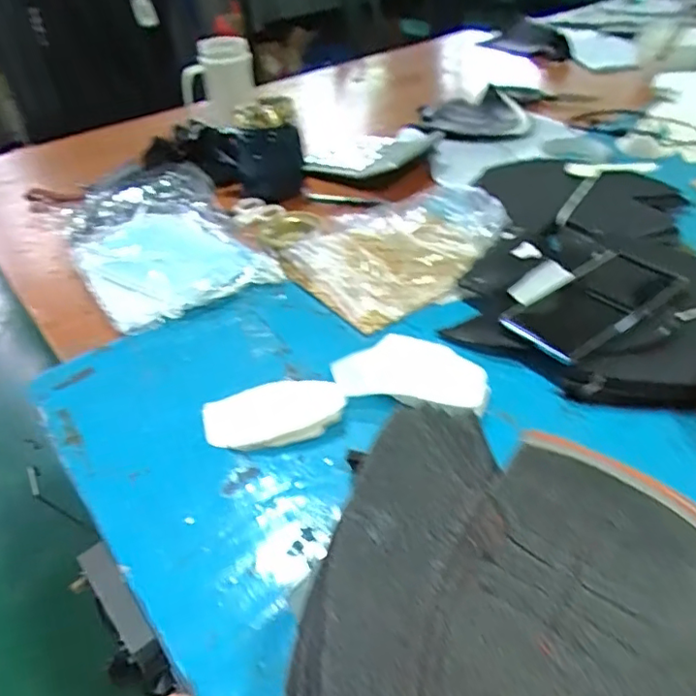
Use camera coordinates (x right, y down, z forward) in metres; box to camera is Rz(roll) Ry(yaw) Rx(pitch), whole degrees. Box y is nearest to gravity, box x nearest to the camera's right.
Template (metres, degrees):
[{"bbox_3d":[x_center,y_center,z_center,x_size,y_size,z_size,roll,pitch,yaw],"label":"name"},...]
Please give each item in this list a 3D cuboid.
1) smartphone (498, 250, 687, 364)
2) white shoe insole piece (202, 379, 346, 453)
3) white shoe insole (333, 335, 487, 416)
[{"bbox_3d":[0.209,-0.039,0.480,0.156,0.013,0.075,-29,46,-27],"label":"smartphone"},{"bbox_3d":[-0.055,0.050,0.426,0.102,0.015,0.056,-9,41,-7],"label":"white shoe insole piece"},{"bbox_3d":[0.046,0.021,0.437,0.115,0.029,0.052,2,40,7],"label":"white shoe insole"}]

